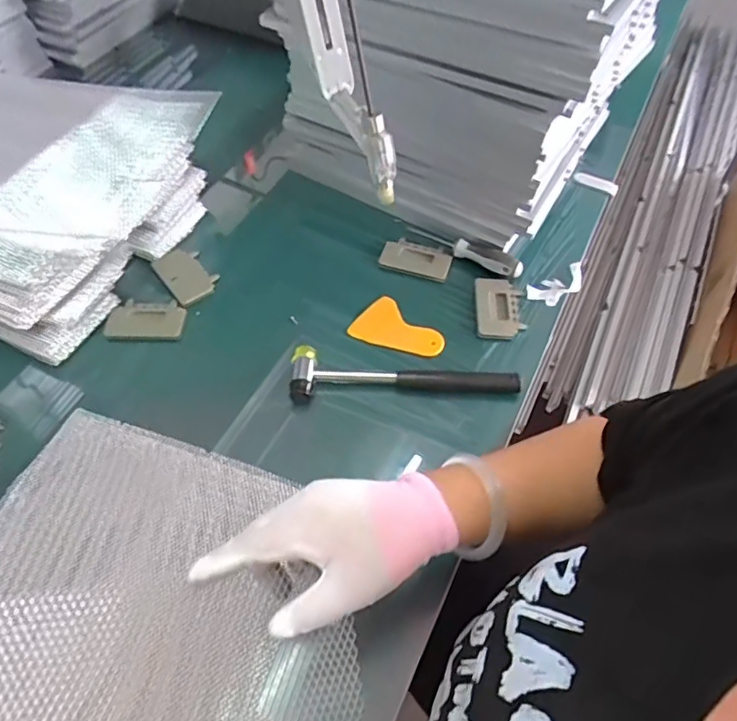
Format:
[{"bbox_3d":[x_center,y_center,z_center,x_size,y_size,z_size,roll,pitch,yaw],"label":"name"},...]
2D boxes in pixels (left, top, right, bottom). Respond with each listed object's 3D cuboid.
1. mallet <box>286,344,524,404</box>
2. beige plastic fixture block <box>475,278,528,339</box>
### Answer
[{"bbox_3d":[0.039,0.013,0.613,0.241,0.024,0.059,-1,56,-1],"label":"mallet"},{"bbox_3d":[0.157,-0.064,0.677,0.059,0.015,0.087,2,56,2],"label":"beige plastic fixture block"}]

